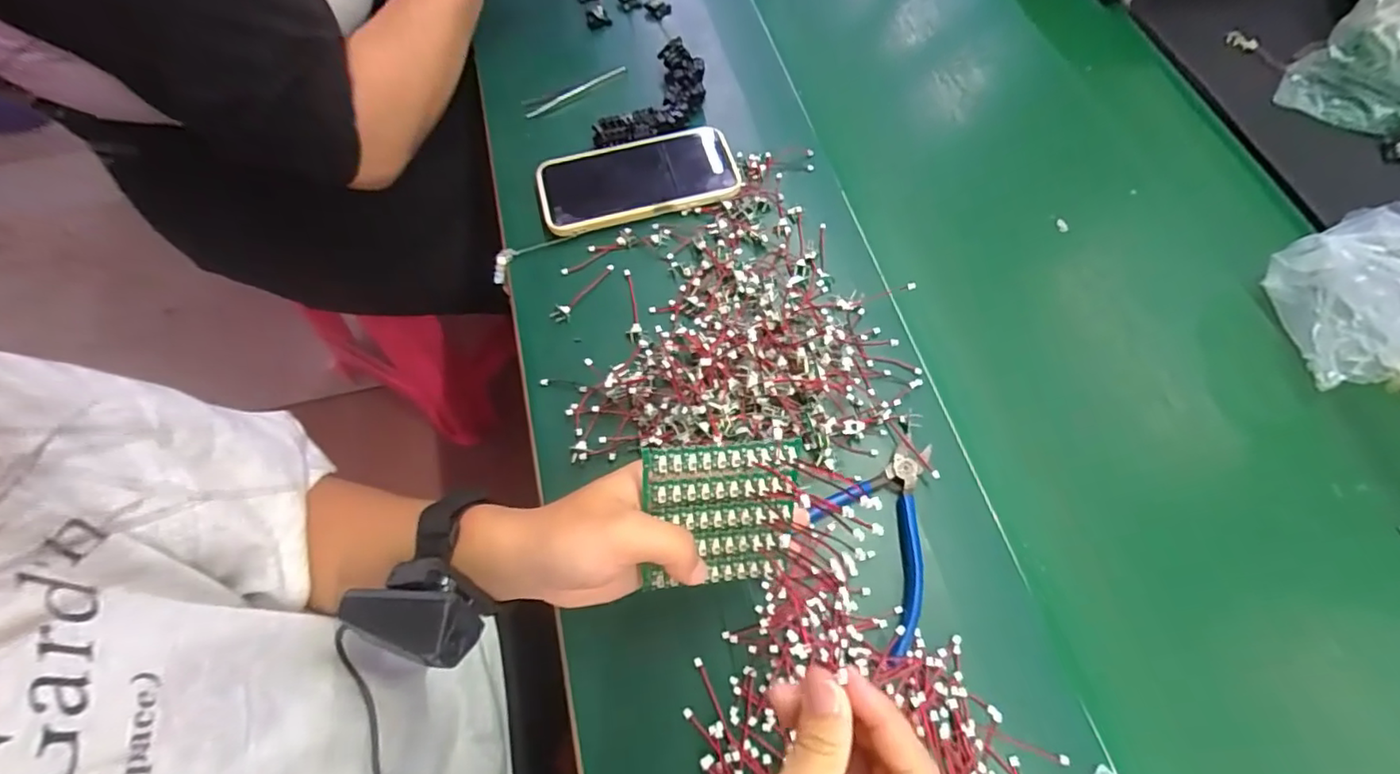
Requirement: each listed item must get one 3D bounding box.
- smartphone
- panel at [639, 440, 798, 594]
[{"bbox_3d":[-0.053,-0.180,0.515,0.166,0.014,0.082,-13,65,-6],"label":"smartphone"},{"bbox_3d":[0.011,0.068,0.313,0.077,0.084,0.010,-3,24,-9],"label":"panel"}]

